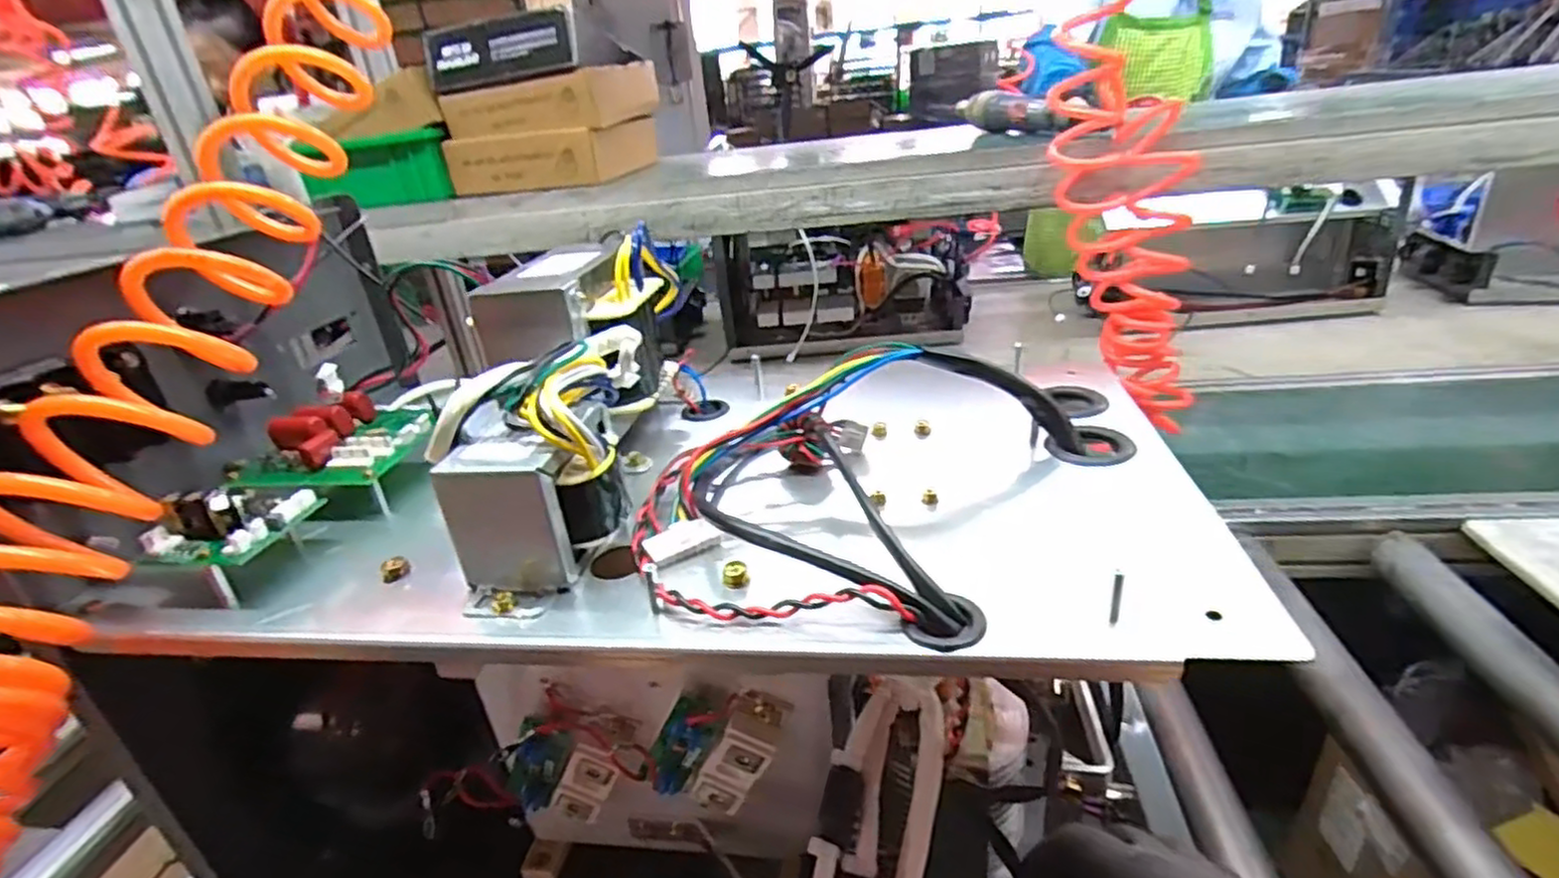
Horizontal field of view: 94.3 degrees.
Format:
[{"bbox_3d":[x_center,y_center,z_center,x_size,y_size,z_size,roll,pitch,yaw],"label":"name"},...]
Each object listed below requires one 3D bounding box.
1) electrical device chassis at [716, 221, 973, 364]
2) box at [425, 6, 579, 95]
[{"bbox_3d":[0.126,-0.296,1.368,0.471,0.207,0.121,-6,26,1],"label":"electrical device chassis"},{"bbox_3d":[-0.270,-0.377,0.701,0.157,0.055,0.035,-2,27,9],"label":"box"}]

